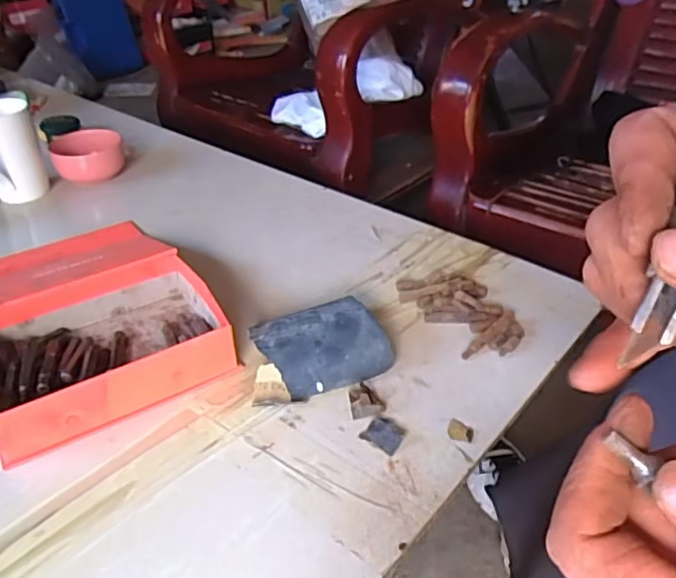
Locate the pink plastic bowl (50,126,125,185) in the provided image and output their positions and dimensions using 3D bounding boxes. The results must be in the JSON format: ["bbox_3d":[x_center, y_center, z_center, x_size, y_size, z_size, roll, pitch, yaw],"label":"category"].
[{"bbox_3d":[-0.372,-0.199,0.913,0.097,0.050,0.102,-12,37,-16],"label":"pink plastic bowl"}]

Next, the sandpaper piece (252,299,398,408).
[{"bbox_3d":[-0.018,0.054,0.567,0.125,0.035,0.091,-11,37,-15],"label":"sandpaper piece"}]

